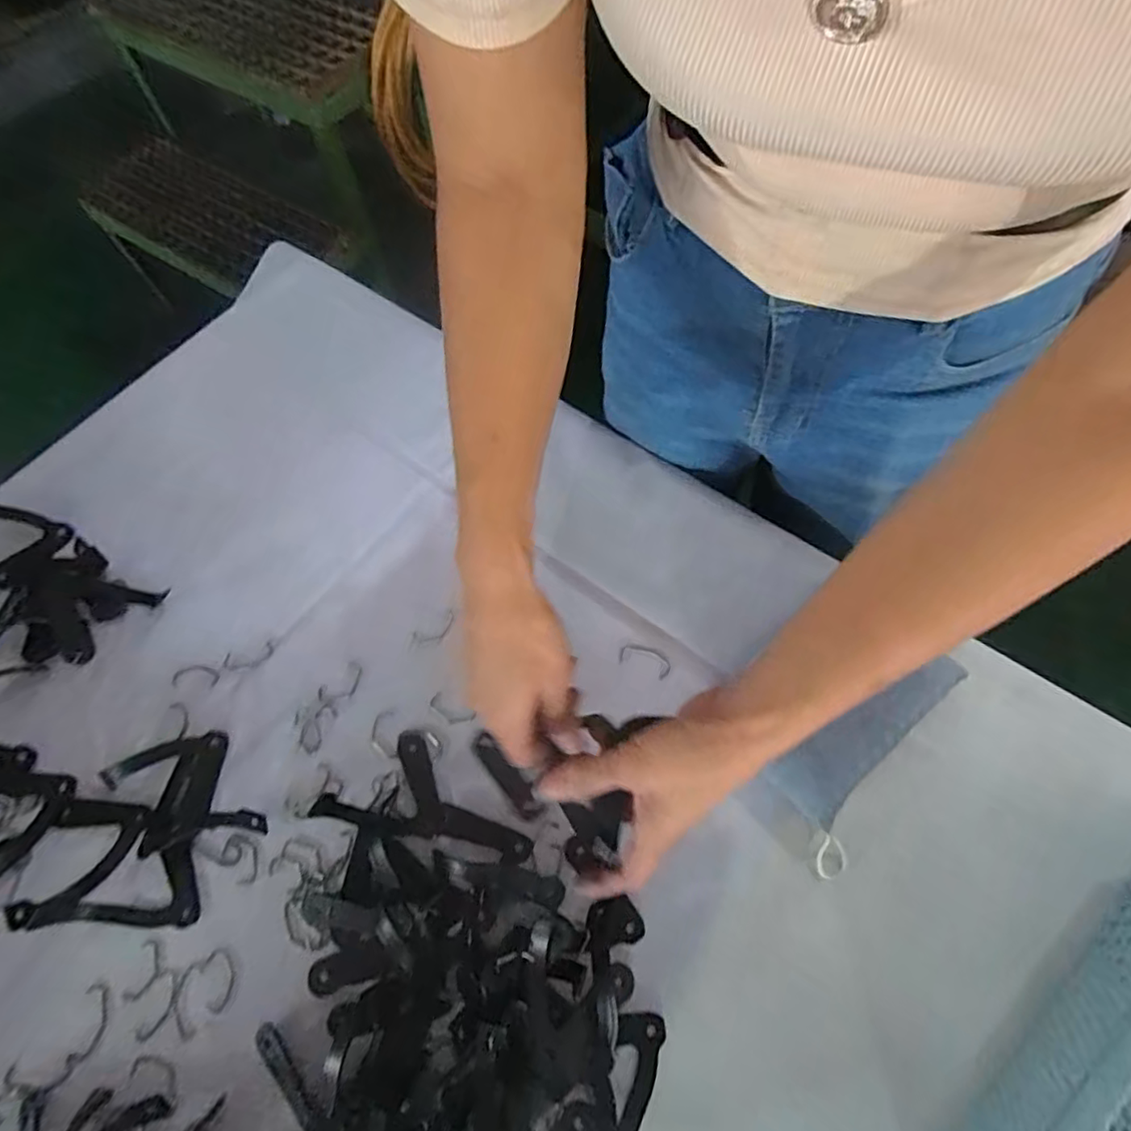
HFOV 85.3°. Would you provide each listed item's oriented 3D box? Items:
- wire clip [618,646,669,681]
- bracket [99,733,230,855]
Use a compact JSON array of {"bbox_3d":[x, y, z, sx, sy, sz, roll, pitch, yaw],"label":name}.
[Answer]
[{"bbox_3d":[0.062,0.074,0.482,0.041,0.004,0.020,20,66,11],"label":"wire clip"},{"bbox_3d":[-0.289,0.165,0.447,0.079,0.020,0.066,-25,66,-10],"label":"bracket"}]

